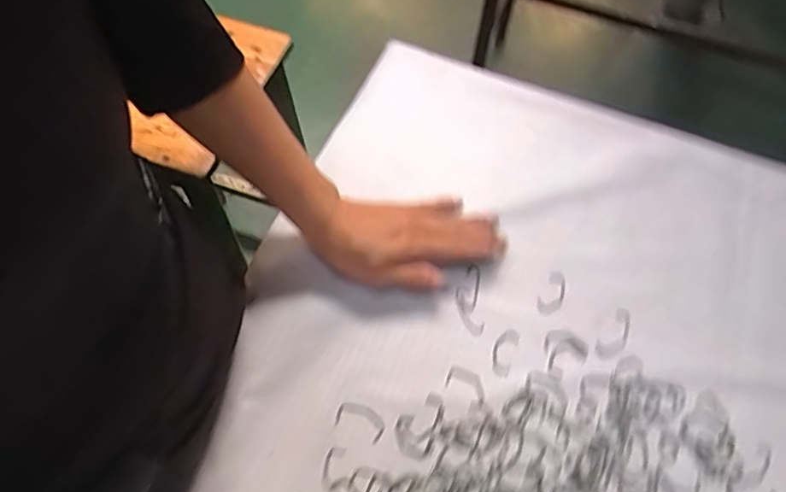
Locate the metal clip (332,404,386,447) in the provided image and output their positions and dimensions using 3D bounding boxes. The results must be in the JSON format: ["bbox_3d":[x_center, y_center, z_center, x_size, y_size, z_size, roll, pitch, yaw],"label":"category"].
[{"bbox_3d":[-0.024,0.130,0.425,0.037,0.004,0.022,23,63,10],"label":"metal clip"}]

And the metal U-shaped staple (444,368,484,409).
[{"bbox_3d":[0.058,0.107,0.439,0.034,0.004,0.022,30,65,13],"label":"metal U-shaped staple"}]

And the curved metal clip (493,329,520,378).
[{"bbox_3d":[0.089,0.085,0.454,0.017,0.004,0.040,20,63,9],"label":"curved metal clip"}]

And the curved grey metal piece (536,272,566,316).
[{"bbox_3d":[0.135,0.040,0.476,0.020,0.004,0.041,31,65,14],"label":"curved grey metal piece"}]

